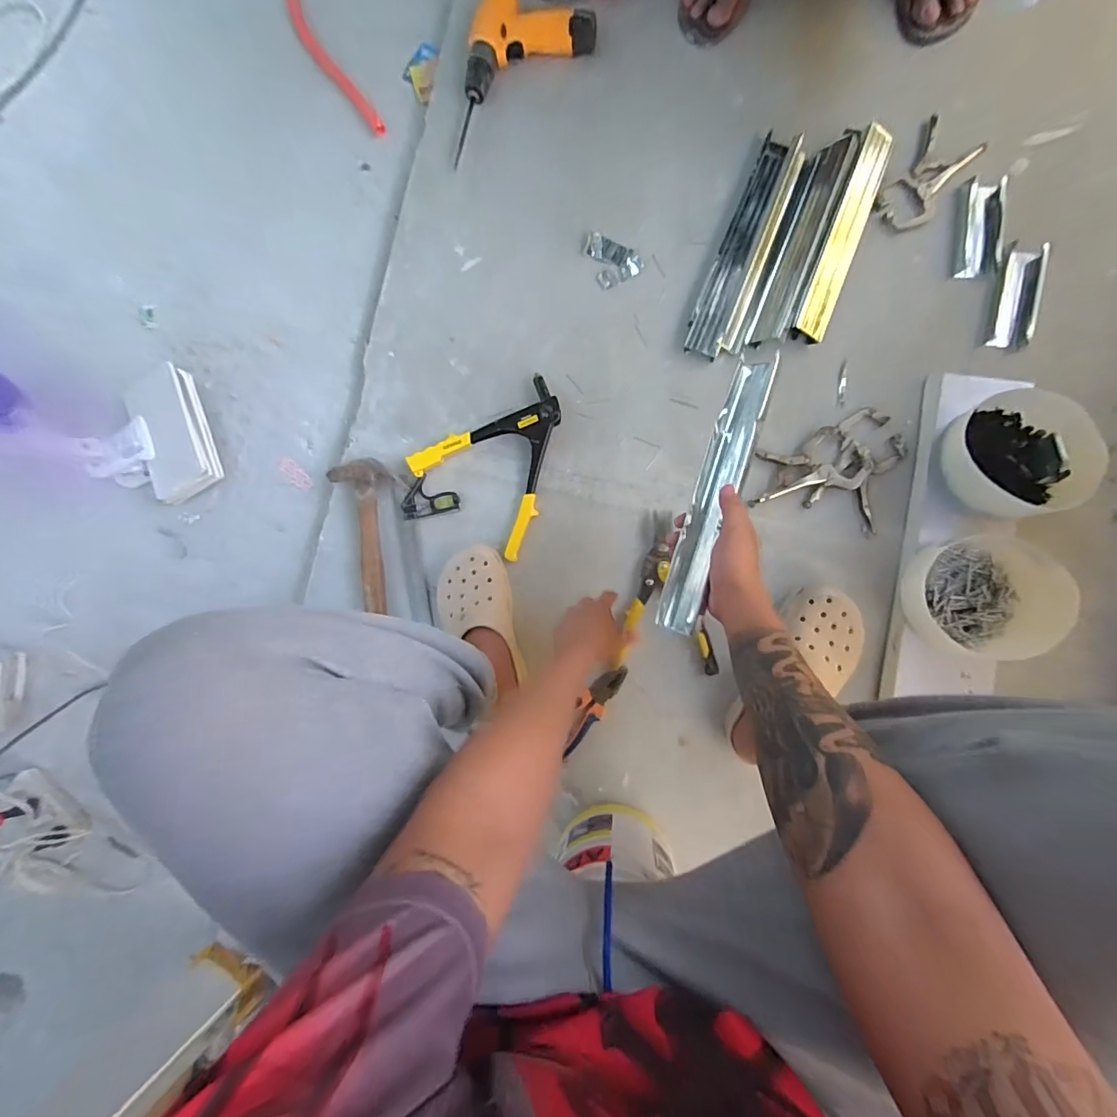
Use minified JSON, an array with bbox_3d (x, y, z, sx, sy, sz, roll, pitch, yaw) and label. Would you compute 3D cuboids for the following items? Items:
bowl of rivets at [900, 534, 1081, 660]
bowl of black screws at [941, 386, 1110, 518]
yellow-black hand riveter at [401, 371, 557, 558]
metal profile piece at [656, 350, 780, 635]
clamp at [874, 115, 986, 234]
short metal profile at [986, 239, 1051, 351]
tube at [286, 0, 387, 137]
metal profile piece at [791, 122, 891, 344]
[{"bbox_3d":[0.530,0.047,0.616,0.149,0.085,0.151,-1,86,7],"label":"bowl of rivets"},{"bbox_3d":[0.565,-0.122,0.606,0.144,0.077,0.160,-29,83,5],"label":"bowl of black screws"},{"bbox_3d":[-0.073,-0.153,0.760,0.235,0.031,0.216,-45,82,2],"label":"yellow-black hand riveter"},{"bbox_3d":[0.173,-0.070,0.526,0.053,0.025,0.306,13,82,49],"label":"metal profile piece"},{"bbox_3d":[0.539,-0.562,0.723,0.087,0.018,0.174,37,91,8],"label":"clamp"},{"bbox_3d":[0.653,-0.368,0.695,0.056,0.016,0.151,15,88,8],"label":"short metal profile"},{"bbox_3d":[-0.430,-0.928,0.914,0.049,0.026,0.375,-31,83,4],"label":"tube"},{"bbox_3d":[0.418,-0.477,0.715,0.046,0.018,0.329,20,89,8],"label":"metal profile piece"}]

